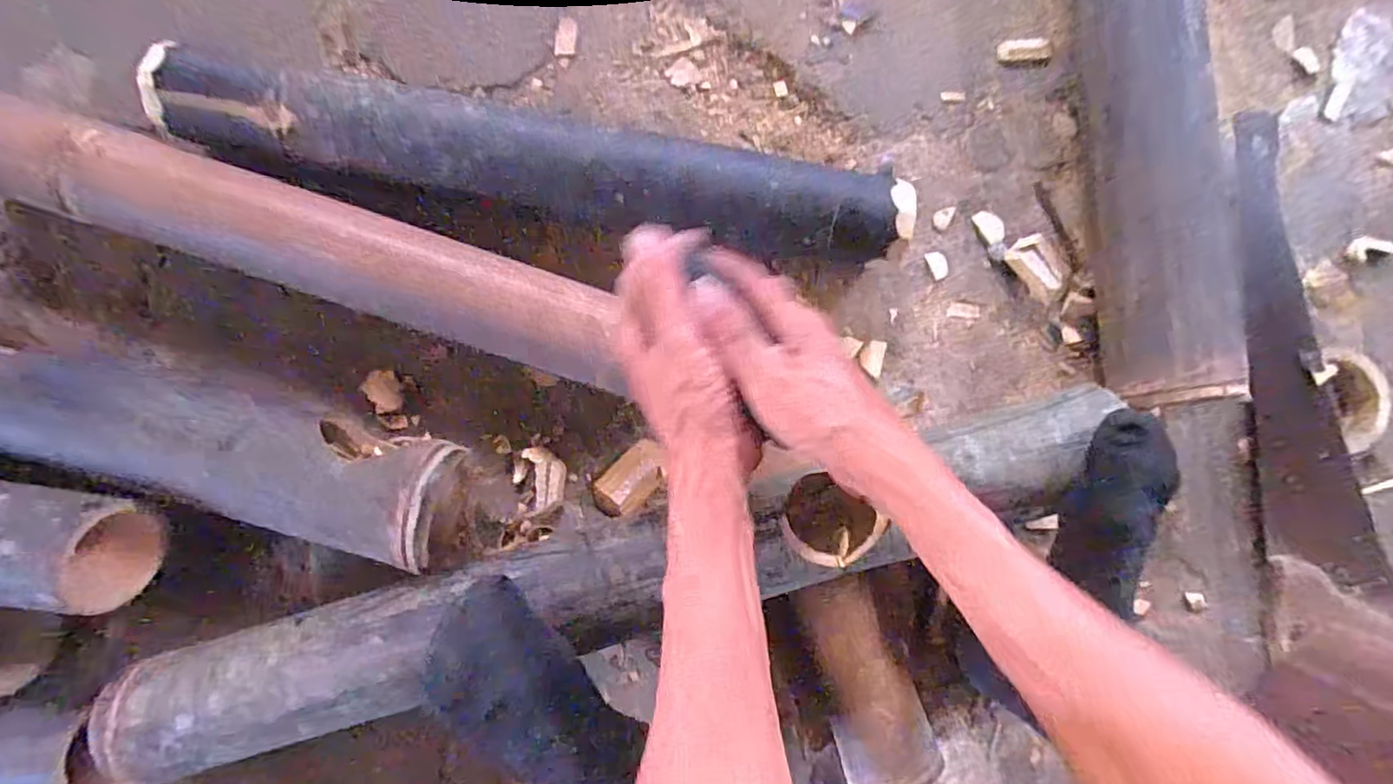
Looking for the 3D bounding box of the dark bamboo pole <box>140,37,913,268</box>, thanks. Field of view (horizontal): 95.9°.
[{"bbox_3d":[-0.124,-0.163,0.445,0.521,0.055,0.071,8,84,-2],"label":"dark bamboo pole"}]

